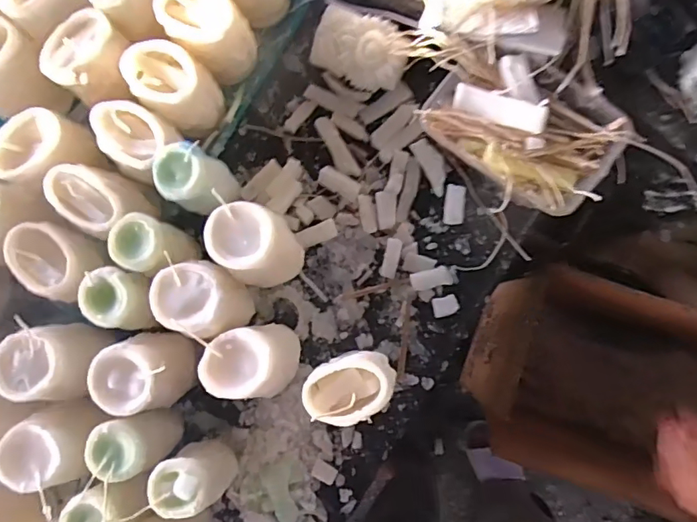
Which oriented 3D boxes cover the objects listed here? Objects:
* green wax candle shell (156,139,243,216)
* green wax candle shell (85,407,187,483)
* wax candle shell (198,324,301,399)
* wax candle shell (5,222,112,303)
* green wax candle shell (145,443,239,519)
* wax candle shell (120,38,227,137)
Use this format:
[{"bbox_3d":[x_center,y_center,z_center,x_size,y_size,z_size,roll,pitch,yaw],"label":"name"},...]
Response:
[{"bbox_3d":[-0.146,-0.077,0.498,0.059,0.083,0.056,0,84,3],"label":"green wax candle shell"},{"bbox_3d":[-0.199,0.169,0.488,0.053,0.099,0.052,-14,84,1],"label":"green wax candle shell"},{"bbox_3d":[-0.088,0.093,0.473,0.073,0.072,0.066,2,84,3],"label":"wax candle shell"},{"bbox_3d":[-0.274,0.002,0.488,0.068,0.062,0.065,0,84,3],"label":"wax candle shell"},{"bbox_3d":[-0.138,0.199,0.478,0.056,0.098,0.048,43,88,6],"label":"green wax candle shell"},{"bbox_3d":[-0.174,-0.176,0.522,0.090,0.089,0.070,38,87,6],"label":"wax candle shell"}]

